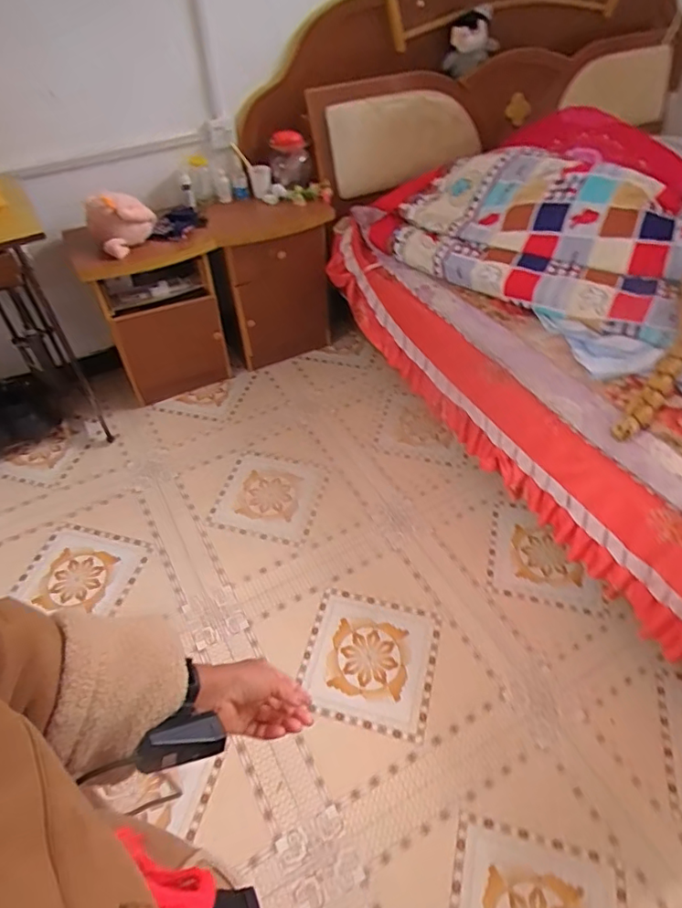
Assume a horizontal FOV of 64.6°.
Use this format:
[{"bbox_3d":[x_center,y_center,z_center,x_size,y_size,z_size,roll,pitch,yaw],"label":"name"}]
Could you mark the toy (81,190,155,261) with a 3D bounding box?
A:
[{"bbox_3d":[-0.606,-0.644,1.481,0.173,0.130,0.145,-36,56,-27],"label":"toy"}]

